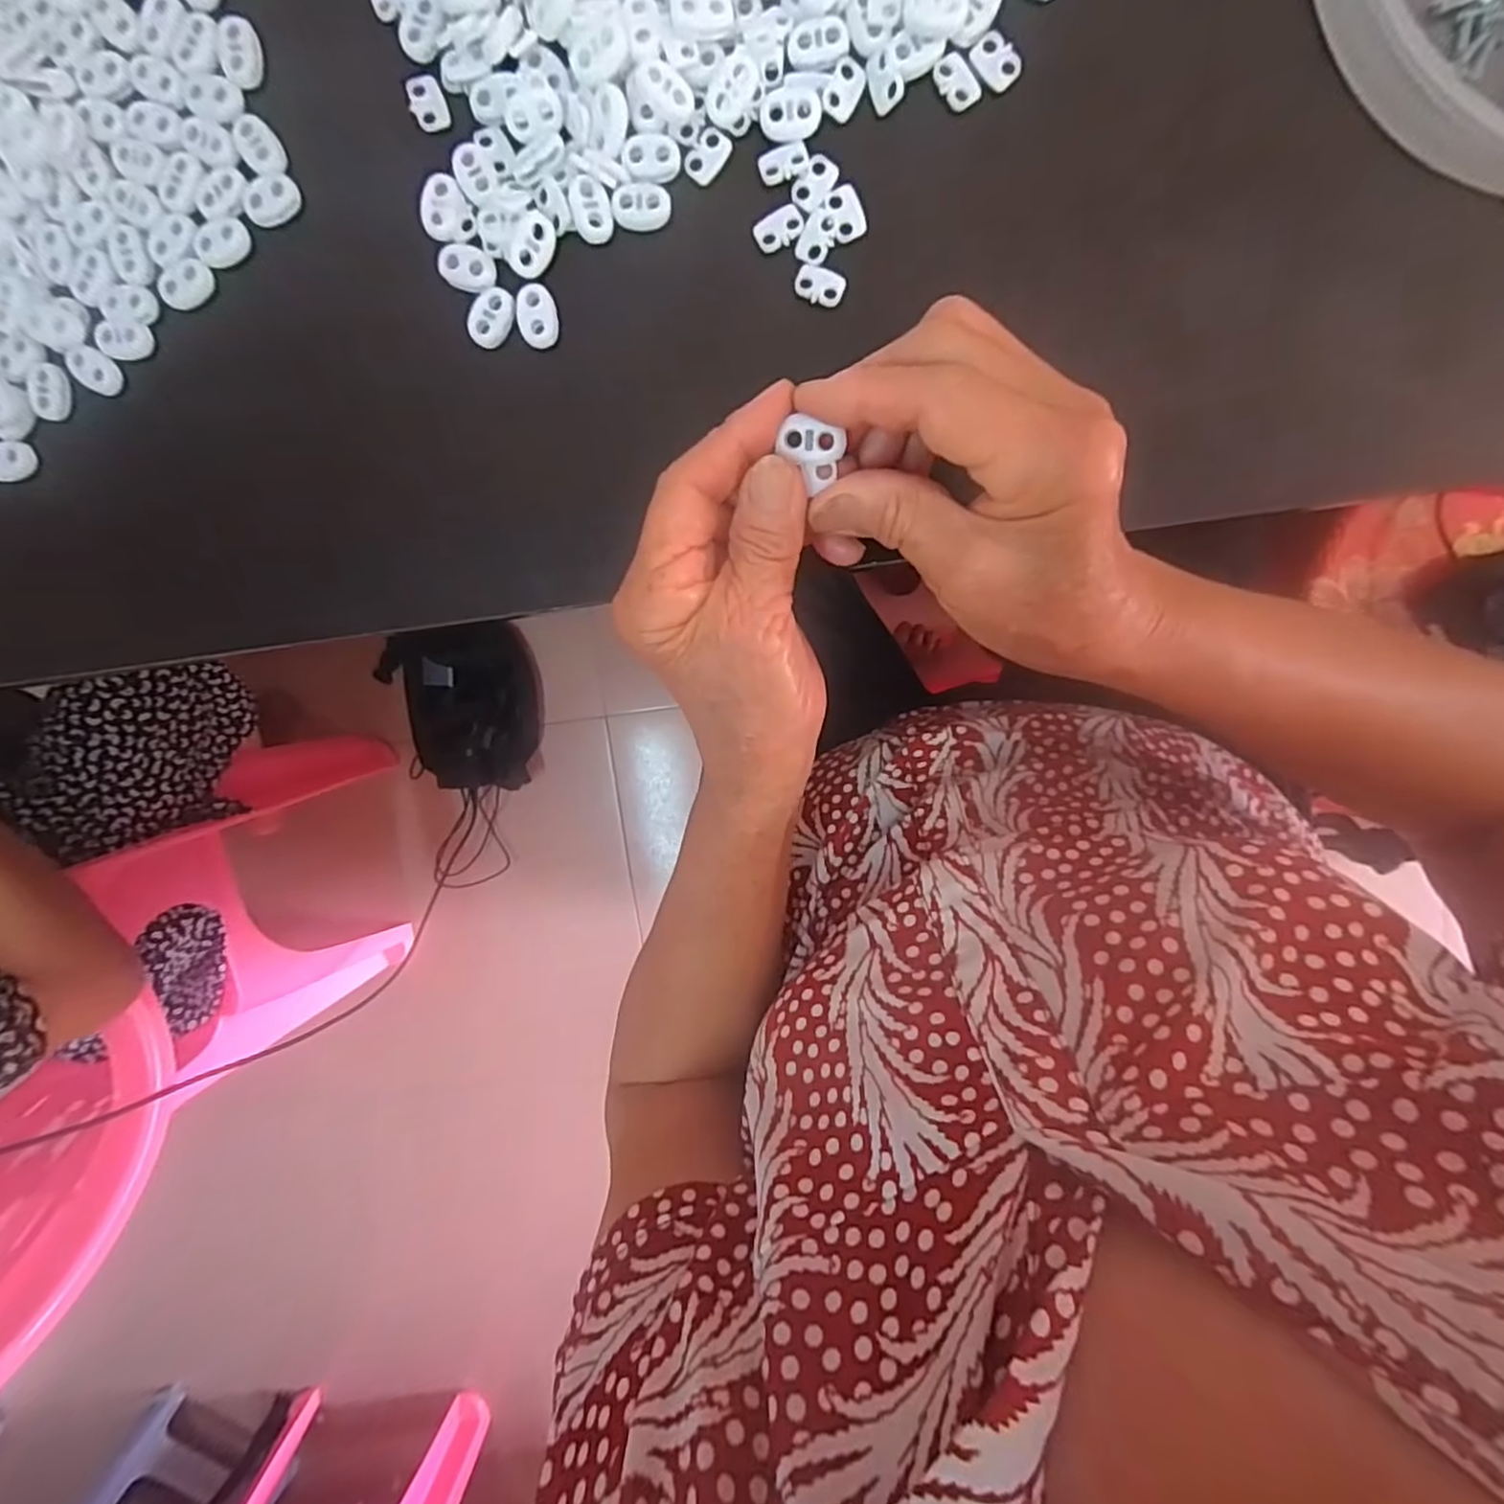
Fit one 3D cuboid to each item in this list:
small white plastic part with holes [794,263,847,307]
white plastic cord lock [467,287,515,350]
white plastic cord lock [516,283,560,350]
[{"bbox_3d":[0.026,-0.180,0.262,0.019,0.004,0.013,19,99,1],"label":"small white plastic part with holes"},{"bbox_3d":[-0.104,-0.173,0.269,0.016,0.004,0.023,29,99,0],"label":"white plastic cord lock"},{"bbox_3d":[-0.085,-0.173,0.269,0.015,0.004,0.023,-5,98,5],"label":"white plastic cord lock"}]

